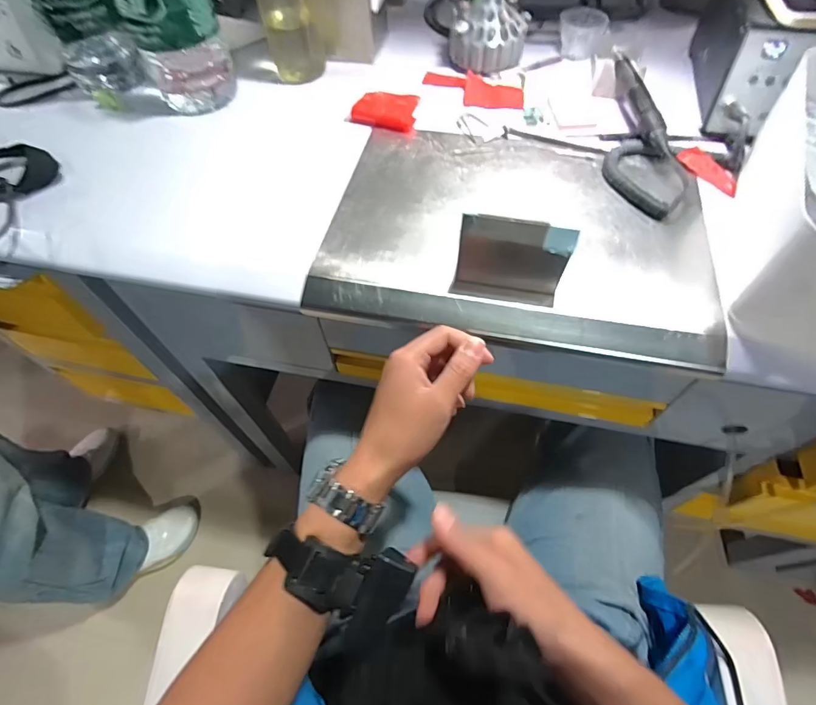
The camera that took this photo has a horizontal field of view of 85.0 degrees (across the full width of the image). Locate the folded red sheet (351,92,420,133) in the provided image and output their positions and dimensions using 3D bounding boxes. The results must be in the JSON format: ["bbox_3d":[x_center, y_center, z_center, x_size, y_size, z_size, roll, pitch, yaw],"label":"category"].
[{"bbox_3d":[-0.029,-0.324,0.594,0.082,0.019,0.059,15,60,11],"label":"folded red sheet"}]

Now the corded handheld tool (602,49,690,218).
[{"bbox_3d":[0.281,-0.271,0.531,0.083,0.039,0.276,9,59,8],"label":"corded handheld tool"}]

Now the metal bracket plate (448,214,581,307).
[{"bbox_3d":[0.092,-0.079,0.403,0.095,0.083,0.027,8,59,8],"label":"metal bracket plate"}]

